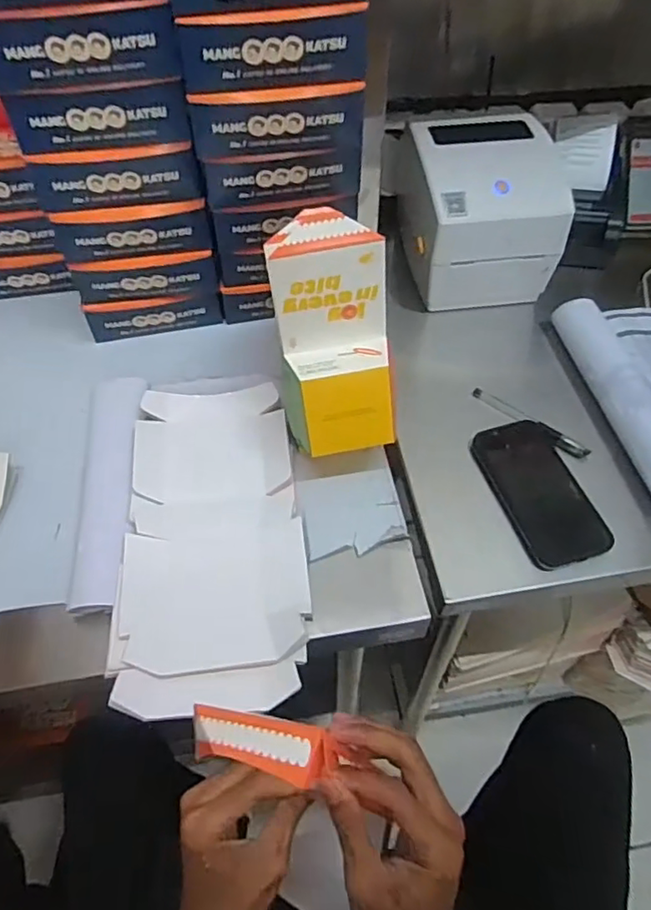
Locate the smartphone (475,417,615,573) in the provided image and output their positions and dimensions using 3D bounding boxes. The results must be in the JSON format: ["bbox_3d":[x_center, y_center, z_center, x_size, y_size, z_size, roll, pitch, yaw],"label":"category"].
[{"bbox_3d":[0.225,0.038,0.638,0.084,0.017,0.169,-21,55,3],"label":"smartphone"}]

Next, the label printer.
[{"bbox_3d":[0.201,-0.323,0.796,0.192,0.160,0.189,-6,54,-3],"label":"label printer"}]

